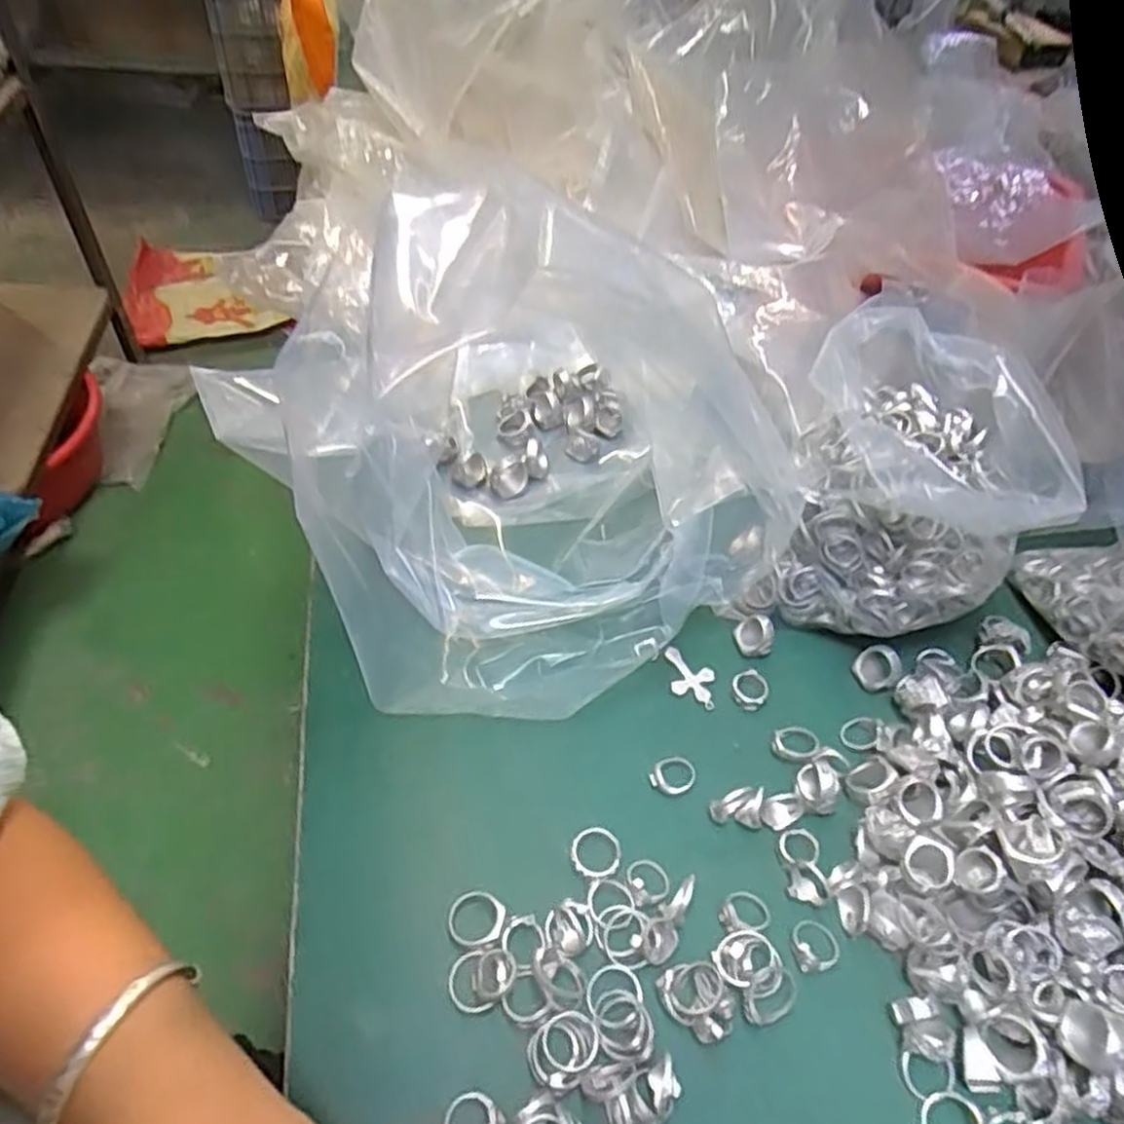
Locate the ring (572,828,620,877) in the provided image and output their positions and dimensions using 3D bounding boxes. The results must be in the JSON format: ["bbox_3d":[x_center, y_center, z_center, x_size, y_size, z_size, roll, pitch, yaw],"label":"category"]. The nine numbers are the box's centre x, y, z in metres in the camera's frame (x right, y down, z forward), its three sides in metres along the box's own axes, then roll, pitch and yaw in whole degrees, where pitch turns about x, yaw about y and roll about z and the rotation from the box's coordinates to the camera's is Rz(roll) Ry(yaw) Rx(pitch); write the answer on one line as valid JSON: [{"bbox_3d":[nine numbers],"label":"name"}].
[{"bbox_3d":[0.017,0.144,0.383,0.025,0.004,0.024,3,49,-3],"label":"ring"}]

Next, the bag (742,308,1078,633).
[{"bbox_3d":[0.208,-0.051,0.469,0.140,0.143,0.152,17,50,9],"label":"bag"}]

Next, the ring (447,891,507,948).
[{"bbox_3d":[-0.040,0.164,0.356,0.027,0.004,0.025,-11,39,9],"label":"ring"}]

